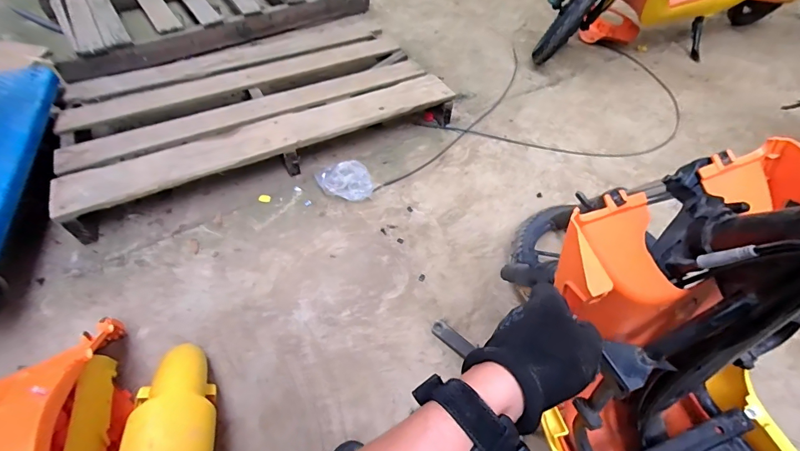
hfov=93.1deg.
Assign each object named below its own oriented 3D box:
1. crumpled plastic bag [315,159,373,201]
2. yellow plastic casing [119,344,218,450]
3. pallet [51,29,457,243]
[{"bbox_3d":[-0.152,-0.120,1.086,0.141,0.038,0.154,-28,59,-21],"label":"crumpled plastic bag"},{"bbox_3d":[-0.367,0.341,0.638,0.123,0.162,0.283,-10,54,-9],"label":"yellow plastic casing"},{"bbox_3d":[-0.459,-0.404,1.224,1.098,0.135,0.648,-24,57,-19],"label":"pallet"}]

